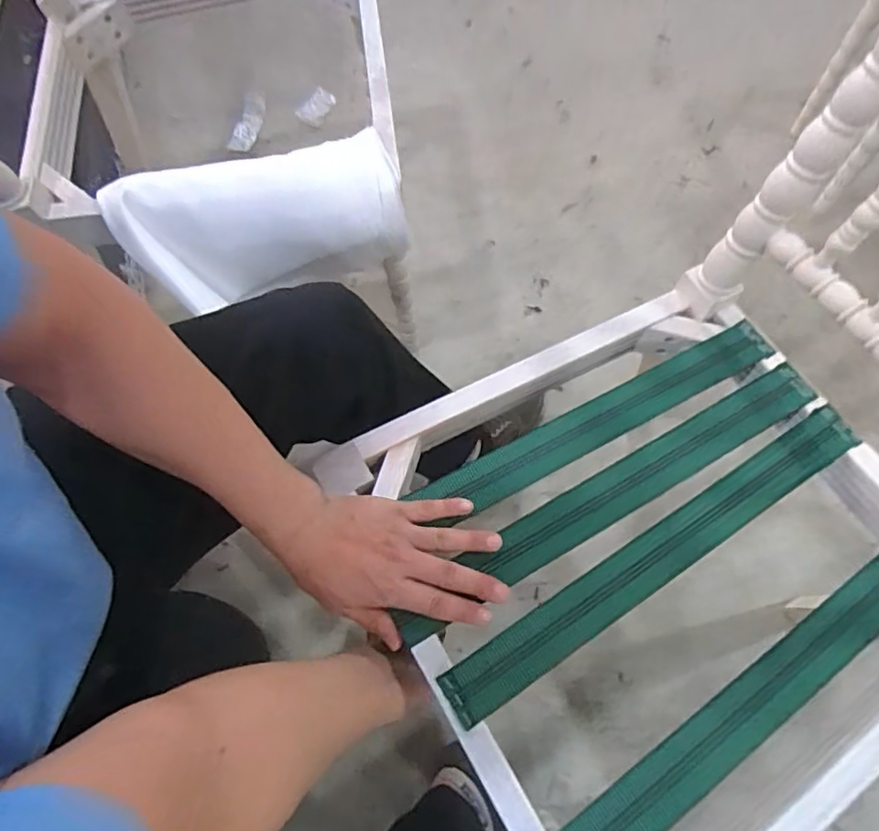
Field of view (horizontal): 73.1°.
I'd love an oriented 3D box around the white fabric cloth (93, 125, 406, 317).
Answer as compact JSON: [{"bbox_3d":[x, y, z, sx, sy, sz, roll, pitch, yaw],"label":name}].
[{"bbox_3d":[-0.211,-0.227,0.721,0.332,0.116,0.127,-15,68,-5],"label":"white fabric cloth"}]

